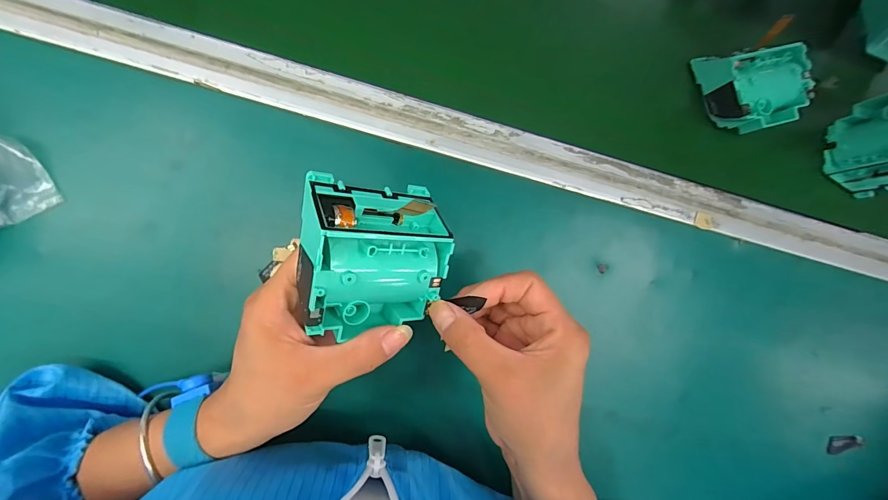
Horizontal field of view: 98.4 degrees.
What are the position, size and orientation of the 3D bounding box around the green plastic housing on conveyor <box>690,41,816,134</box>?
[{"bbox_3d":[0.273,-0.145,0.341,0.077,0.042,0.079,-18,91,-8],"label":"green plastic housing on conveyor"}]

